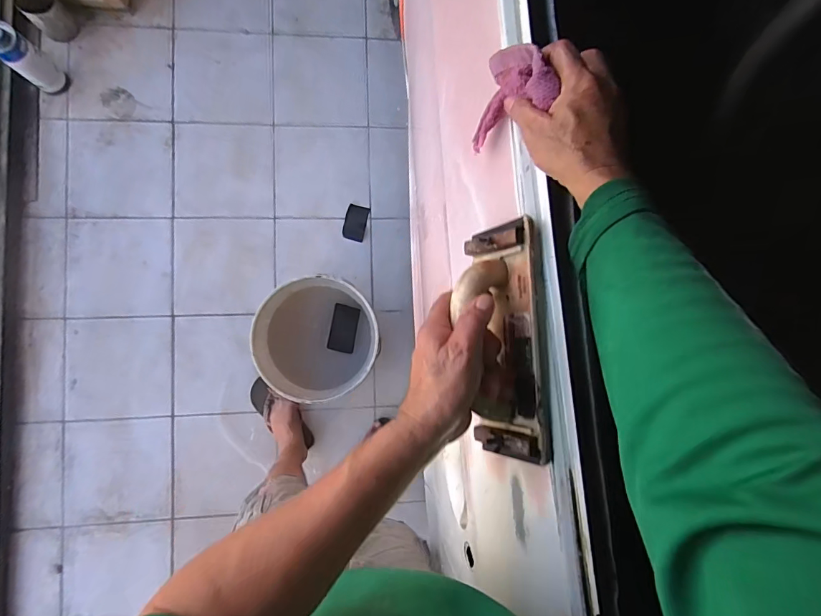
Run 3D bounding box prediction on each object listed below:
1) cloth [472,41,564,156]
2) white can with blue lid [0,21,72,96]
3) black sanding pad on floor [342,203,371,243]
[{"bbox_3d":[0.098,-0.203,0.410,0.045,0.101,0.078,7,87,-7],"label":"cloth"},{"bbox_3d":[-1.085,-0.702,1.194,0.080,0.215,0.086,0,87,-6],"label":"white can with blue lid"},{"bbox_3d":[-0.179,-0.279,1.383,0.074,0.007,0.113,16,86,-5],"label":"black sanding pad on floor"}]

